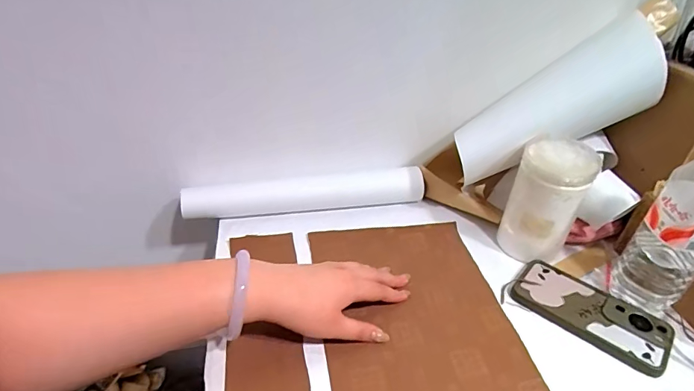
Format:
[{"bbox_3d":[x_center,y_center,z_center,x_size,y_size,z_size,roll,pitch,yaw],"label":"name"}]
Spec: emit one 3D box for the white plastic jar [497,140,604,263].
[{"bbox_3d":[0.252,0.007,0.544,0.085,0.145,0.078,20,41,23],"label":"white plastic jar"}]

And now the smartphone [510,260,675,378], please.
[{"bbox_3d":[0.280,0.133,0.494,0.161,0.011,0.079,27,44,30],"label":"smartphone"}]

